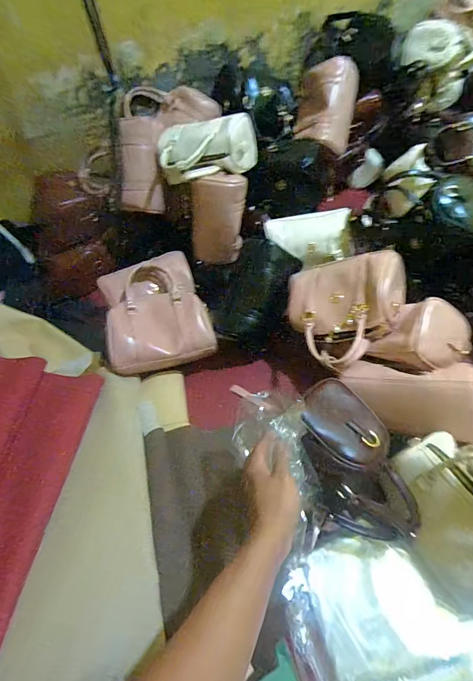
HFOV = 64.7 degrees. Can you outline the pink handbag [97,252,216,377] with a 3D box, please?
[{"bbox_3d":[-0.187,-0.073,0.843,0.216,0.102,0.298,-17,52,-9],"label":"pink handbag"}]

